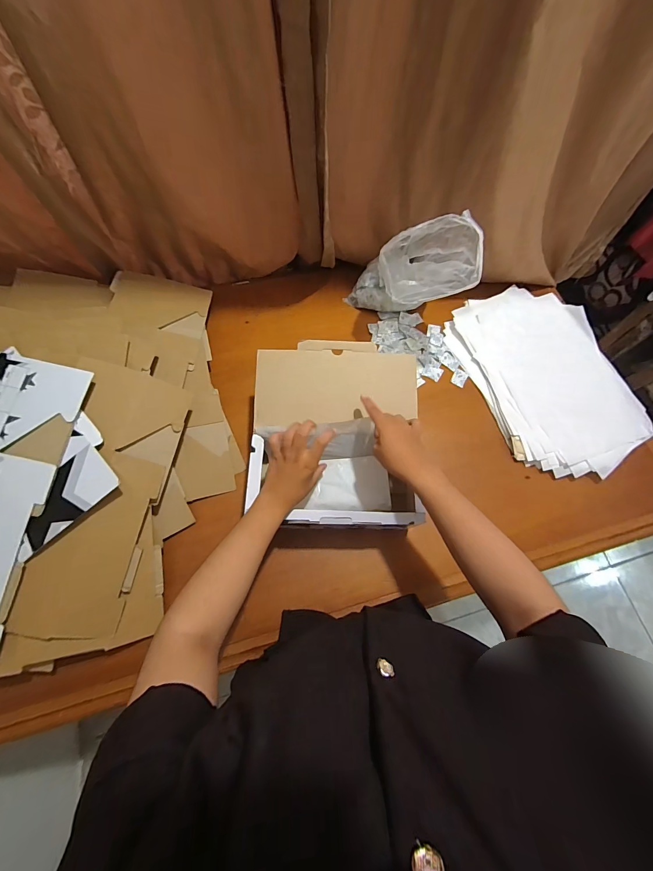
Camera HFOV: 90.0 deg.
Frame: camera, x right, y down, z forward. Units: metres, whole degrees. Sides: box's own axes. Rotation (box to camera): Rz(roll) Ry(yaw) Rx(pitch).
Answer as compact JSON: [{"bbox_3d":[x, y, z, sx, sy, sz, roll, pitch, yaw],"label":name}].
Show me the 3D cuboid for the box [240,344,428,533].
[{"bbox_3d":[0.017,-0.003,0.561,0.274,0.121,0.291,2,68,-2],"label":"box"}]

